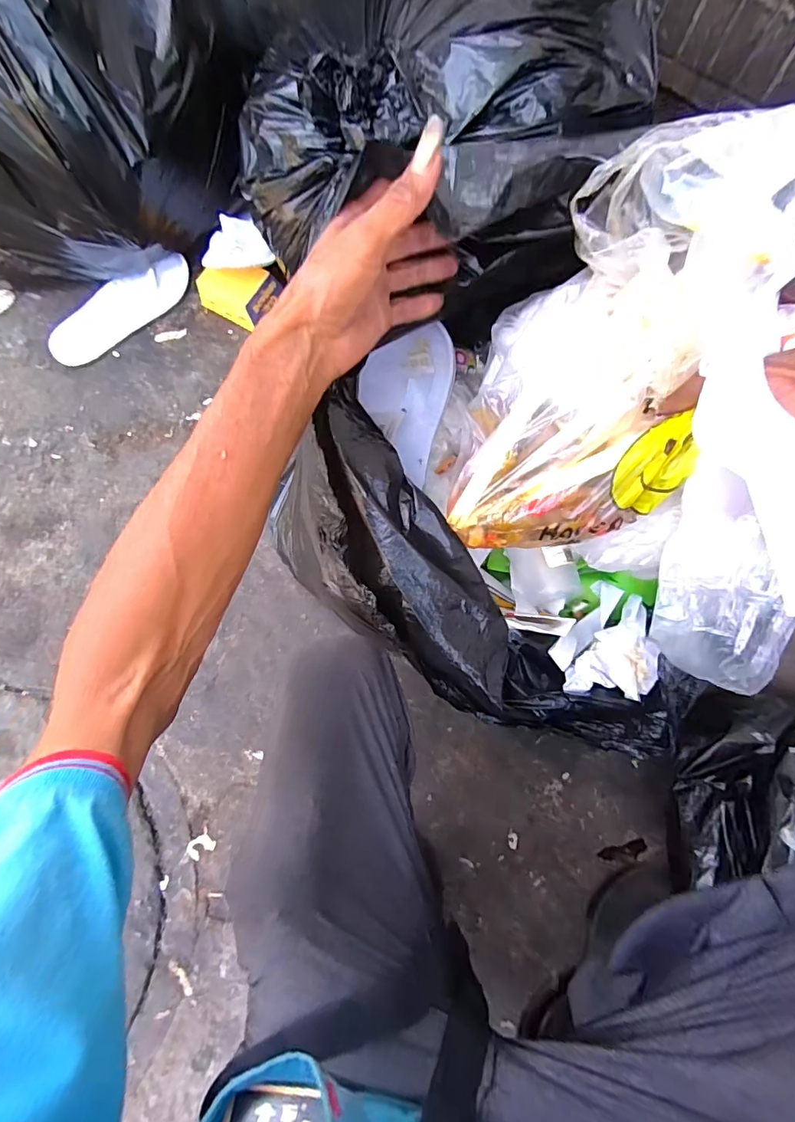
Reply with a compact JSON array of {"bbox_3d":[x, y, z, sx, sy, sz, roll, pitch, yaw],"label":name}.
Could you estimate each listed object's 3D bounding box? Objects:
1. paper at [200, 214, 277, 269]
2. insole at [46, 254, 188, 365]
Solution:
[{"bbox_3d":[-0.242,-0.478,0.717,0.099,0.022,0.079,-8,78,-1],"label":"paper"},{"bbox_3d":[-0.459,-0.418,0.790,0.253,0.015,0.093,-33,89,2],"label":"insole"}]

